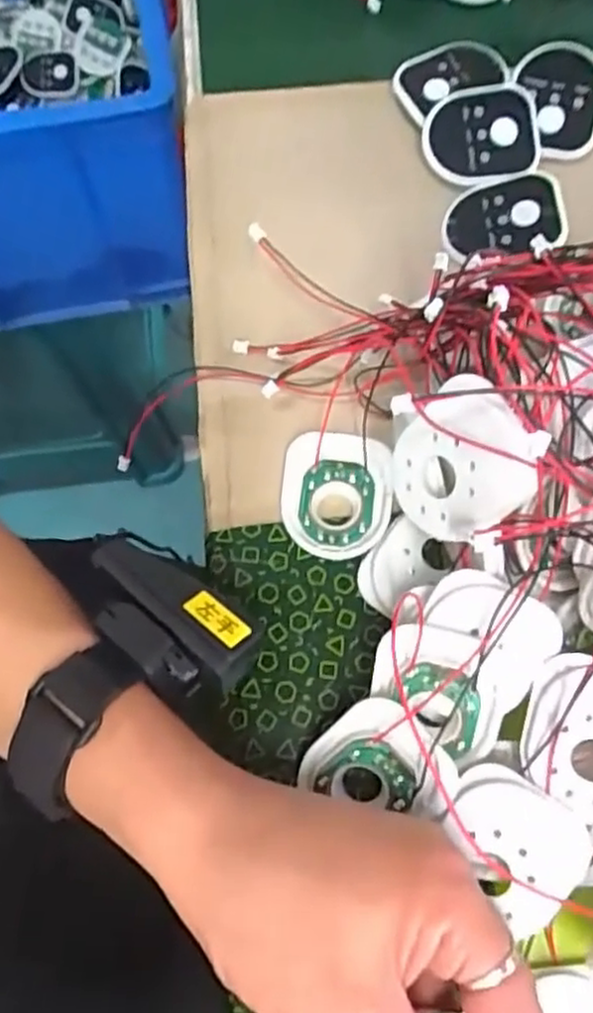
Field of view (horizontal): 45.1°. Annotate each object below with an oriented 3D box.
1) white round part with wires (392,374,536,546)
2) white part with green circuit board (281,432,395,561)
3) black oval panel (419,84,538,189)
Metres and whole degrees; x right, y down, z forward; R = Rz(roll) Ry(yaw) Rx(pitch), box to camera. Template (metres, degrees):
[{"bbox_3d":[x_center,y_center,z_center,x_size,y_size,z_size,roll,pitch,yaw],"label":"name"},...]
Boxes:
[{"bbox_3d":[0.055,-0.013,0.246,0.007,0.059,0.046,-18,70,-39],"label":"white round part with wires"},{"bbox_3d":[0.018,-0.005,0.315,0.047,0.009,0.056,4,72,2],"label":"white part with green circuit board"},{"bbox_3d":[0.092,-0.182,0.354,0.057,0.011,0.052,-4,86,6],"label":"black oval panel"}]

